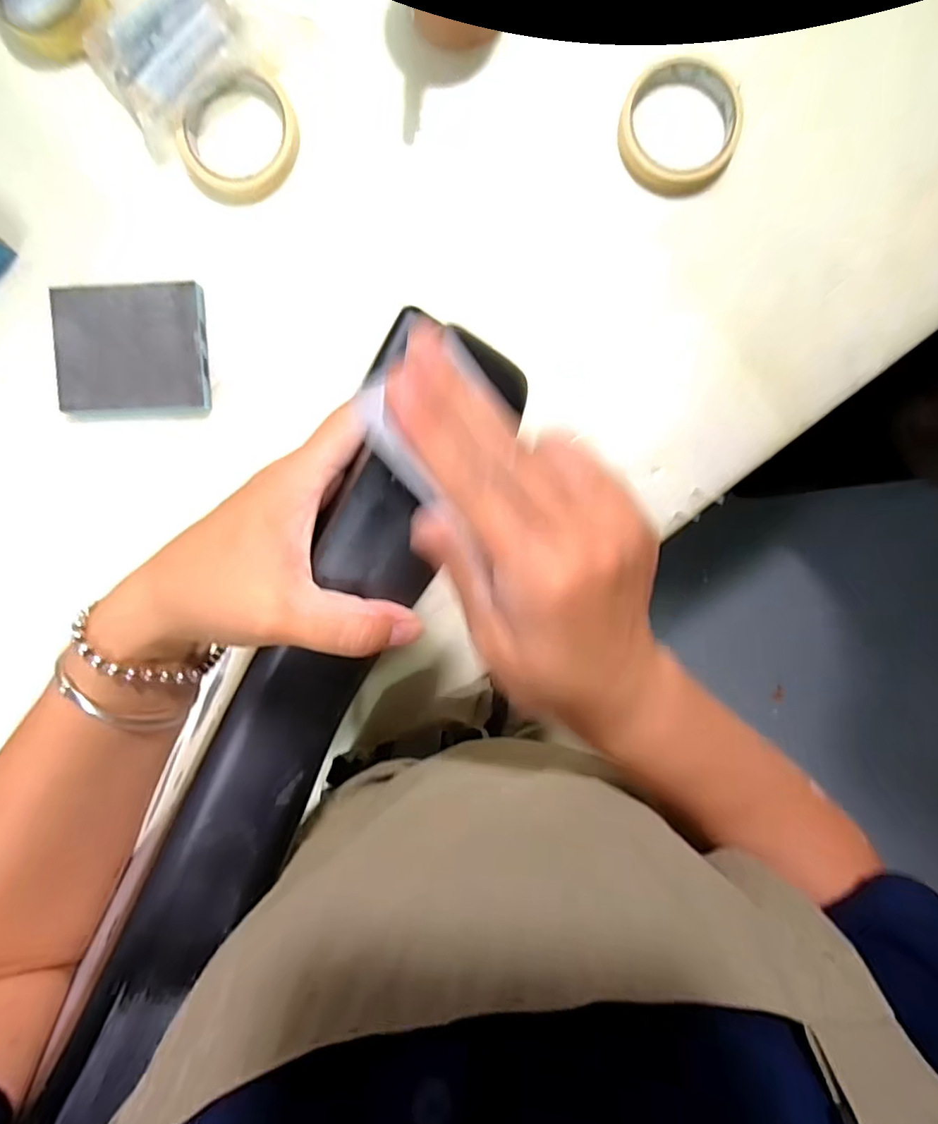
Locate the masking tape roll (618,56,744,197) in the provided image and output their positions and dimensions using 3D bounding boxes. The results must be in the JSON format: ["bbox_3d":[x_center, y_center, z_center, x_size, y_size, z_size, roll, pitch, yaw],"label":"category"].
[{"bbox_3d":[0.165,-0.336,0.430,0.090,0.023,0.091,0,95,2],"label":"masking tape roll"}]

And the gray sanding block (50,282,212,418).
[{"bbox_3d":[-0.269,-0.166,0.443,0.117,0.022,0.097,-2,95,2],"label":"gray sanding block"}]

